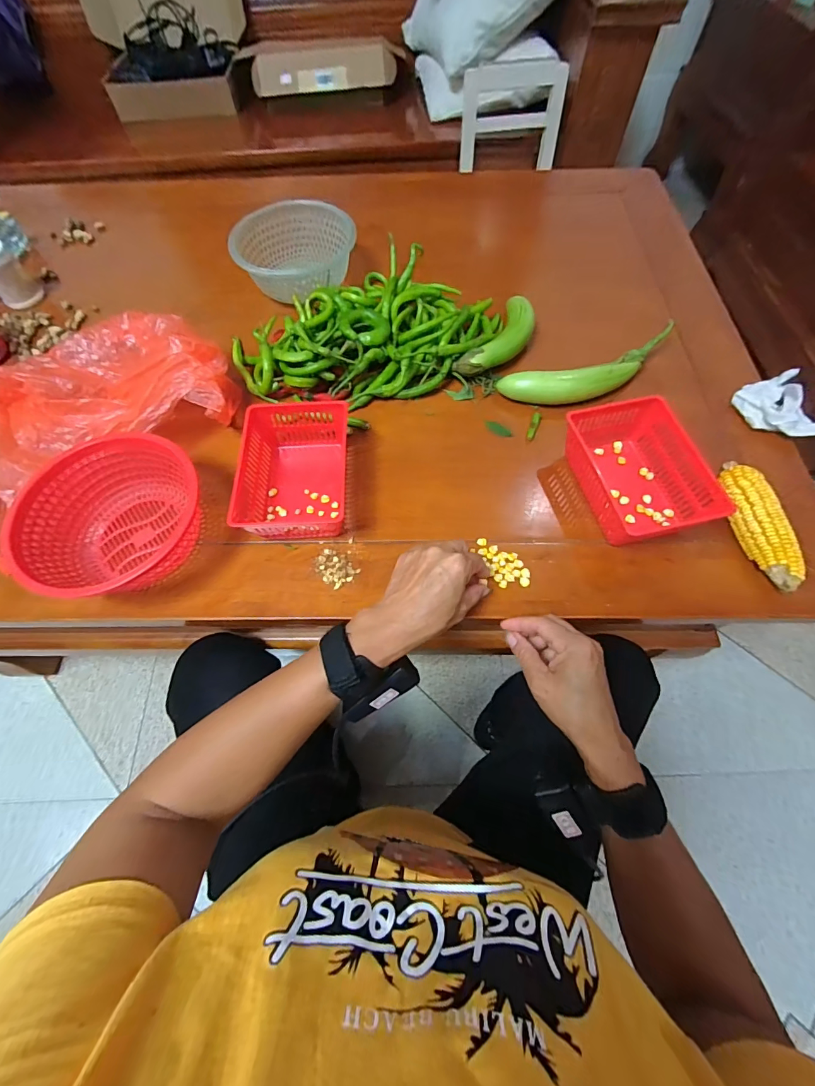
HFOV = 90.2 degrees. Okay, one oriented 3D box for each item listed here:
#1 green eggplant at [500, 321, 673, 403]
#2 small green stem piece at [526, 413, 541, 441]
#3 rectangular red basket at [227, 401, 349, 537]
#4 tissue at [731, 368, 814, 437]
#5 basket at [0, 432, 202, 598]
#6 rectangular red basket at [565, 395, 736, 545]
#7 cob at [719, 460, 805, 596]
[{"bbox_3d":[0.240,-0.217,0.528,0.241,0.041,0.065,-19,66,-7],"label":"green eggplant"},{"bbox_3d":[0.157,-0.145,0.506,0.010,0.010,0.041,22,68,11],"label":"small green stem piece"},{"bbox_3d":[-0.123,-0.081,0.454,0.111,0.057,0.163,1,65,2],"label":"rectangular red basket"},{"bbox_3d":[0.449,-0.165,0.490,0.067,0.030,0.091,-6,65,-2],"label":"tissue"},{"bbox_3d":[-0.298,-0.019,0.418,0.147,0.070,0.159,0,65,1],"label":"basket"},{"bbox_3d":[0.248,-0.077,0.446,0.113,0.057,0.159,-18,66,-7],"label":"rectangular red basket"},{"bbox_3d":[0.368,-0.020,0.432,0.034,0.044,0.146,-3,65,0],"label":"cob"}]

